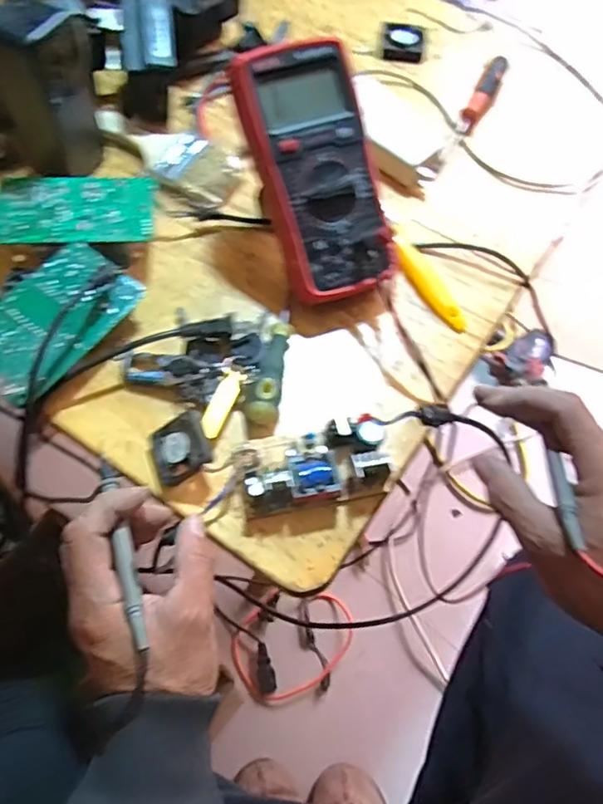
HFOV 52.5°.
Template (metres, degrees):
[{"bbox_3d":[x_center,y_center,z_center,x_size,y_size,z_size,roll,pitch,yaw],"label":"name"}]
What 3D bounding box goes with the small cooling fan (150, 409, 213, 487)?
[{"bbox_3d":[-0.081,0.031,0.413,0.043,0.016,0.038,-31,70,22],"label":"small cooling fan"}]

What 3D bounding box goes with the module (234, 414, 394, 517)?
[{"bbox_3d":[0.009,0.039,0.411,0.099,0.033,0.052,-11,63,-10],"label":"module"}]

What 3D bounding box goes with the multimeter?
[{"bbox_3d":[0.015,-0.170,0.458,0.092,0.044,0.182,-21,102,-14],"label":"multimeter"}]

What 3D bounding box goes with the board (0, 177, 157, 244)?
[{"bbox_3d":[-0.182,-0.156,0.491,0.124,0.008,0.070,-4,62,-6],"label":"board"}]

